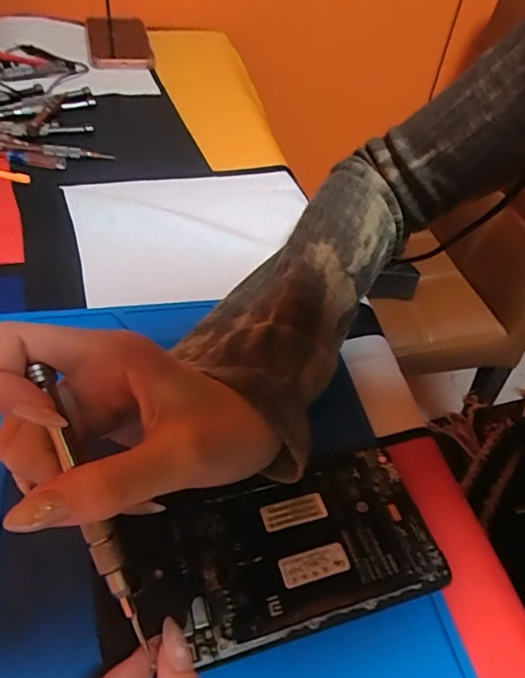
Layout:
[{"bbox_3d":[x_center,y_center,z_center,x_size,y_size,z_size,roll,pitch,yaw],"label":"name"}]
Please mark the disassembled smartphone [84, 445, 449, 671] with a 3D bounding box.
[{"bbox_3d":[0.003,0.094,0.229,0.148,0.012,0.070,-9,47,-16],"label":"disassembled smartphone"}]

